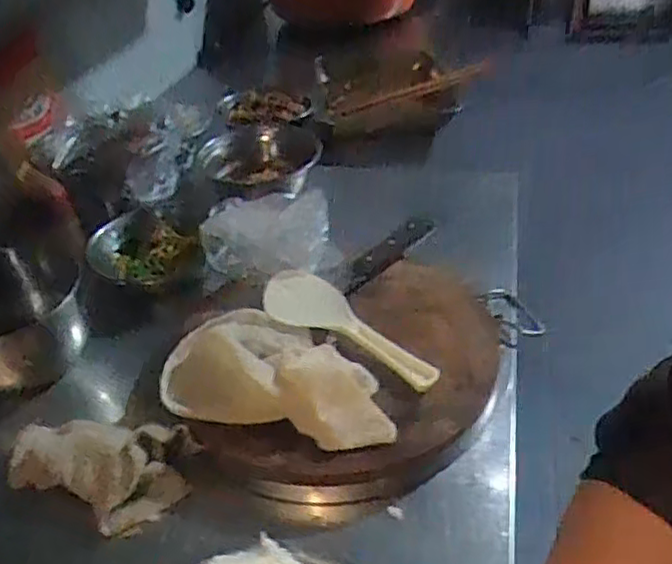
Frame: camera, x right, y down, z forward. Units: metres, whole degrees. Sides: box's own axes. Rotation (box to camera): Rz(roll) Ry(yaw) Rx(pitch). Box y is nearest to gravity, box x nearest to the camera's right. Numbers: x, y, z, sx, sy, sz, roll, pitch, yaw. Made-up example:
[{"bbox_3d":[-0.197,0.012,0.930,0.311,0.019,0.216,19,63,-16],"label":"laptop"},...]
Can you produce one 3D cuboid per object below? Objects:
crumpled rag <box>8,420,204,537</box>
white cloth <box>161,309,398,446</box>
[{"bbox_3d":[-0.220,0.158,0.594,0.184,0.043,0.099,9,38,19],"label":"crumpled rag"},{"bbox_3d":[-0.056,0.080,0.661,0.239,0.055,0.142,8,37,17],"label":"white cloth"}]

